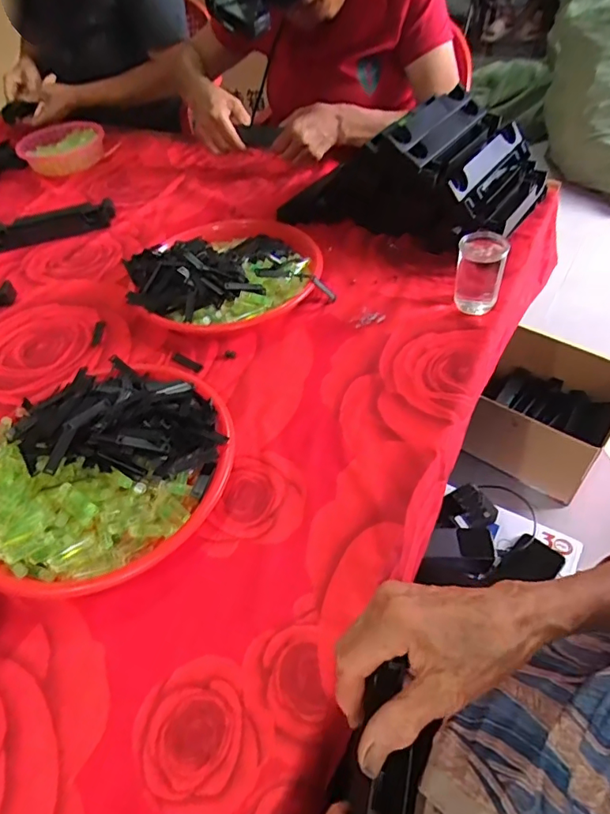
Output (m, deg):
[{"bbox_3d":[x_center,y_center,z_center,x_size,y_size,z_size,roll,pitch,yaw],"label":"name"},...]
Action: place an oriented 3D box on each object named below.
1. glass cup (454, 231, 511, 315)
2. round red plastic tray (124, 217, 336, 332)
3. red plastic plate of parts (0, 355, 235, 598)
[{"bbox_3d":[0.207,-0.161,0.600,0.053,0.082,0.048,12,52,16],"label":"glass cup"},{"bbox_3d":[-0.107,-0.187,0.680,0.257,0.057,0.237,-13,49,-5],"label":"round red plastic tray"},{"bbox_3d":[-0.196,0.047,0.474,0.243,0.069,0.224,-3,49,3],"label":"red plastic plate of parts"}]

